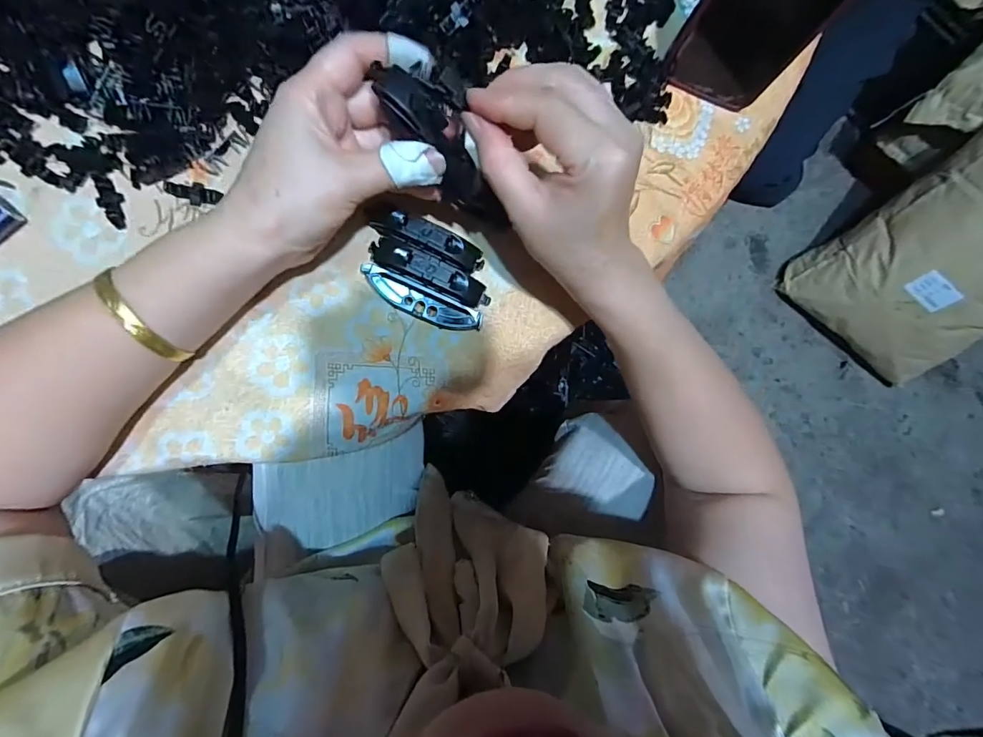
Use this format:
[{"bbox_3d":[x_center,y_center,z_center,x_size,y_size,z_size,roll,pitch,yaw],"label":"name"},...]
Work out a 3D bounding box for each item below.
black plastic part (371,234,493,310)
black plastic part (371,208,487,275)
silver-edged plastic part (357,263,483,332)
[{"bbox_3d":[-0.039,-0.061,0.293,0.080,0.019,0.019,24,83,-6],"label":"black plastic part"},{"bbox_3d":[-0.041,-0.084,0.295,0.075,0.019,0.017,22,83,-6],"label":"black plastic part"},{"bbox_3d":[-0.045,-0.042,0.291,0.080,0.016,0.020,21,83,-6],"label":"silver-edged plastic part"}]

